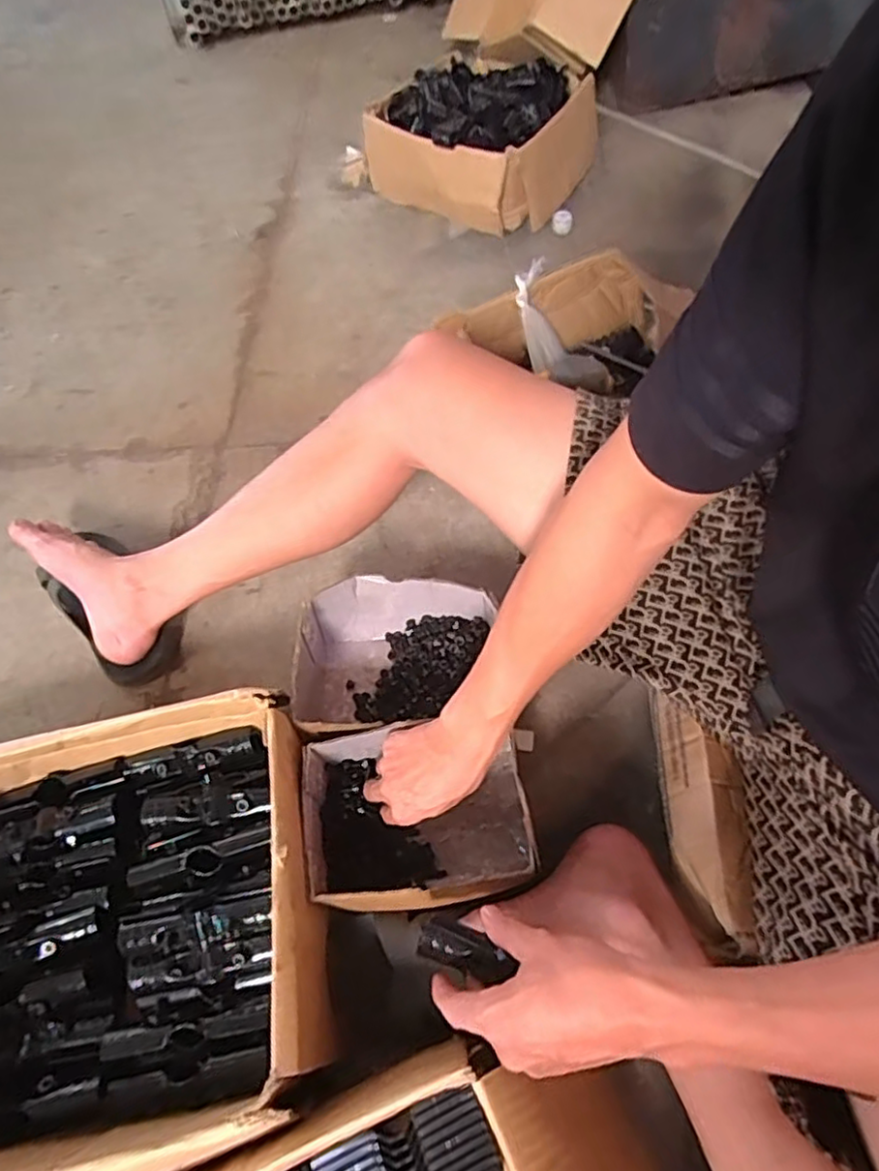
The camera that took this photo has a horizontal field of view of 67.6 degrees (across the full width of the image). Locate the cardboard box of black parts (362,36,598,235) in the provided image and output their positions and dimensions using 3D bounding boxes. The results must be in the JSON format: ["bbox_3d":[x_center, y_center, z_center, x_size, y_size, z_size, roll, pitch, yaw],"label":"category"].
[{"bbox_3d":[0.101,-0.811,1.187,0.311,0.150,0.349,35,67,21],"label":"cardboard box of black parts"}]

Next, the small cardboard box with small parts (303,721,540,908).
[{"bbox_3d":[-0.020,0.209,0.594,0.190,0.104,0.140,-5,59,0],"label":"small cardboard box with small parts"}]

